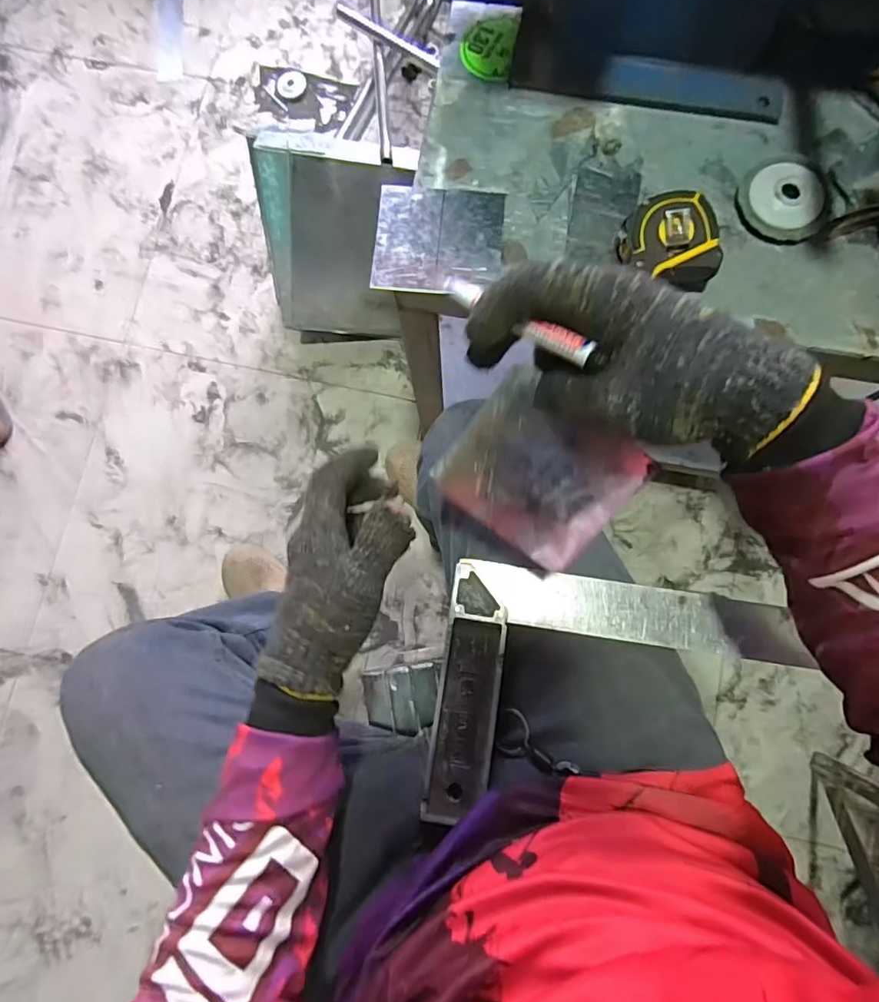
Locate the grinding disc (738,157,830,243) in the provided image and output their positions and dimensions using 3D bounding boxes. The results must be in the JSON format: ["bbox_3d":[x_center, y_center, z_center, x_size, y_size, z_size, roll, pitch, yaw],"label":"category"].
[{"bbox_3d":[0.294,-0.259,0.456,0.068,0.014,0.074,0,81,2],"label":"grinding disc"}]

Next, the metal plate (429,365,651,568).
[{"bbox_3d":[0.064,-0.015,0.343,0.110,0.011,0.099,37,115,-6],"label":"metal plate"}]

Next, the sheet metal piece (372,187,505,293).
[{"bbox_3d":[0.000,-0.228,0.469,0.109,0.004,0.096,5,82,0],"label":"sheet metal piece"}]

